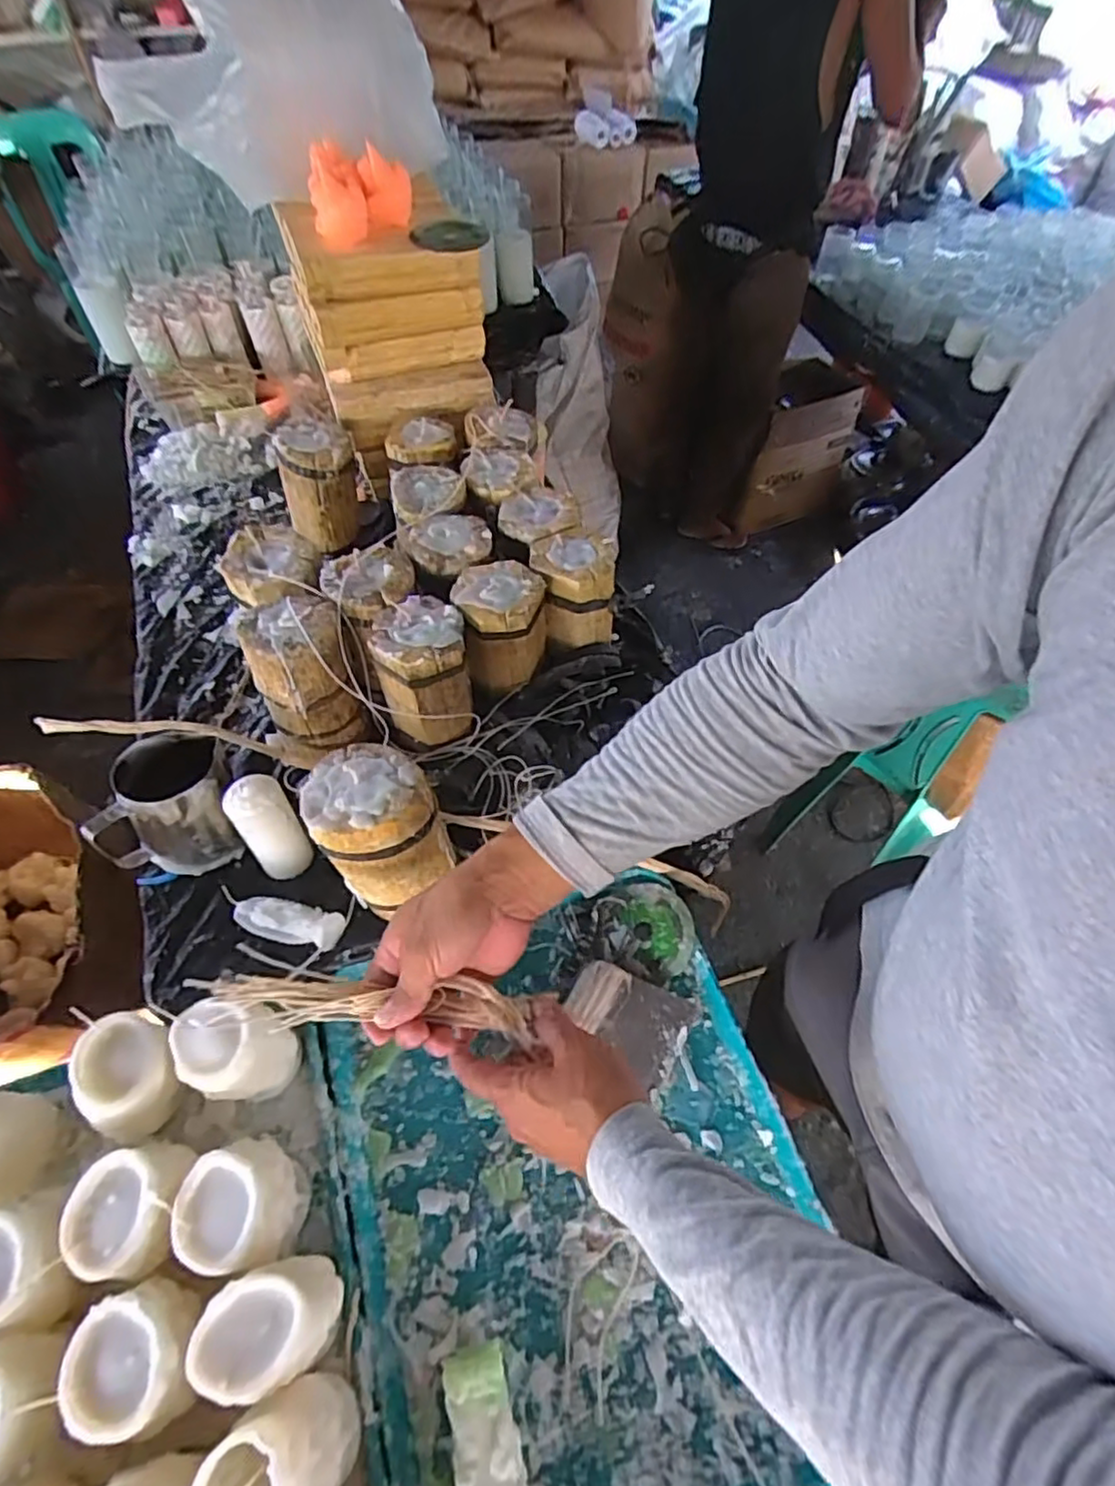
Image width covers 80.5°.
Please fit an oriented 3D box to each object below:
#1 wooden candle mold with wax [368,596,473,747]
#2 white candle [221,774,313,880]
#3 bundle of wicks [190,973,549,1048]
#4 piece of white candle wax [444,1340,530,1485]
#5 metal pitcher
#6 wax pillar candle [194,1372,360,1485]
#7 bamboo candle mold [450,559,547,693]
[{"bbox_3d":[-0.132,-0.070,0.662,0.089,0.117,0.095,-6,55,-6],"label":"wooden candle mold with wax"},{"bbox_3d":[-0.258,0.076,0.594,0.047,0.111,0.043,1,54,-1],"label":"white candle"},{"bbox_3d":[-0.126,0.177,0.445,0.216,0.016,0.033,6,54,-7],"label":"bundle of wicks"},{"bbox_3d":[-0.045,0.463,0.430,0.043,0.038,0.104,-14,56,-12],"label":"piece of white candle wax"},{"bbox_3d":[-0.353,0.053,0.600,0.105,0.100,0.096,1,54,-1],"label":"metal pitcher"},{"bbox_3d":[-0.165,0.434,0.392,0.064,0.118,0.068,1,54,-1],"label":"wax pillar candle"},{"bbox_3d":[-0.058,-0.122,0.695,0.093,0.102,0.088,-10,55,-9],"label":"bamboo candle mold"}]

